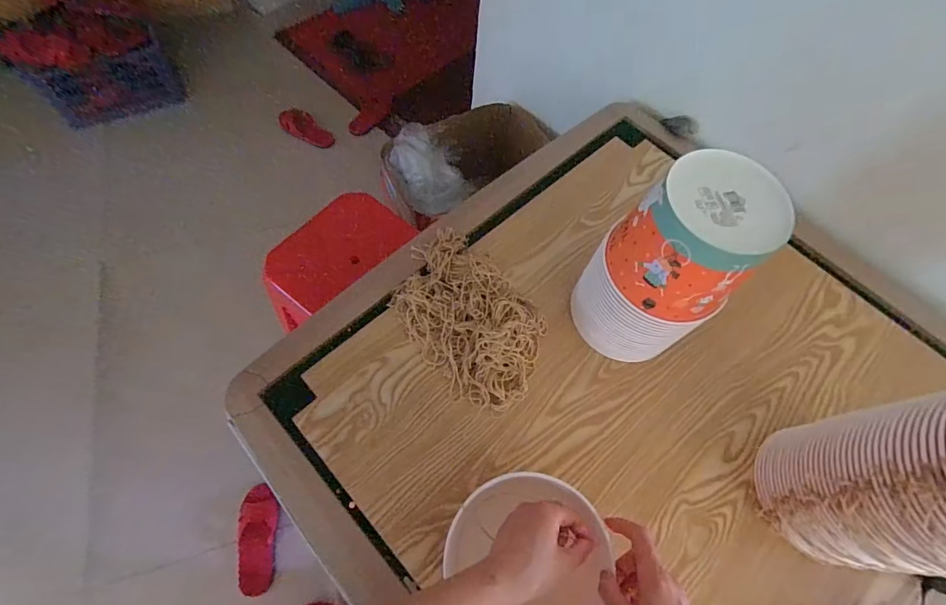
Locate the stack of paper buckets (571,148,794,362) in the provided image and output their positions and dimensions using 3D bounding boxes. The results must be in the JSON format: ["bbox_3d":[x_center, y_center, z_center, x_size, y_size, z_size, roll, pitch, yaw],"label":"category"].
[{"bbox_3d":[0.232,-0.032,0.557,0.152,0.287,0.147,-41,74,-19],"label":"stack of paper buckets"}]

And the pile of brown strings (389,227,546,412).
[{"bbox_3d":[-0.008,0.018,0.646,0.169,0.043,0.266,-38,73,-18],"label":"pile of brown strings"}]

